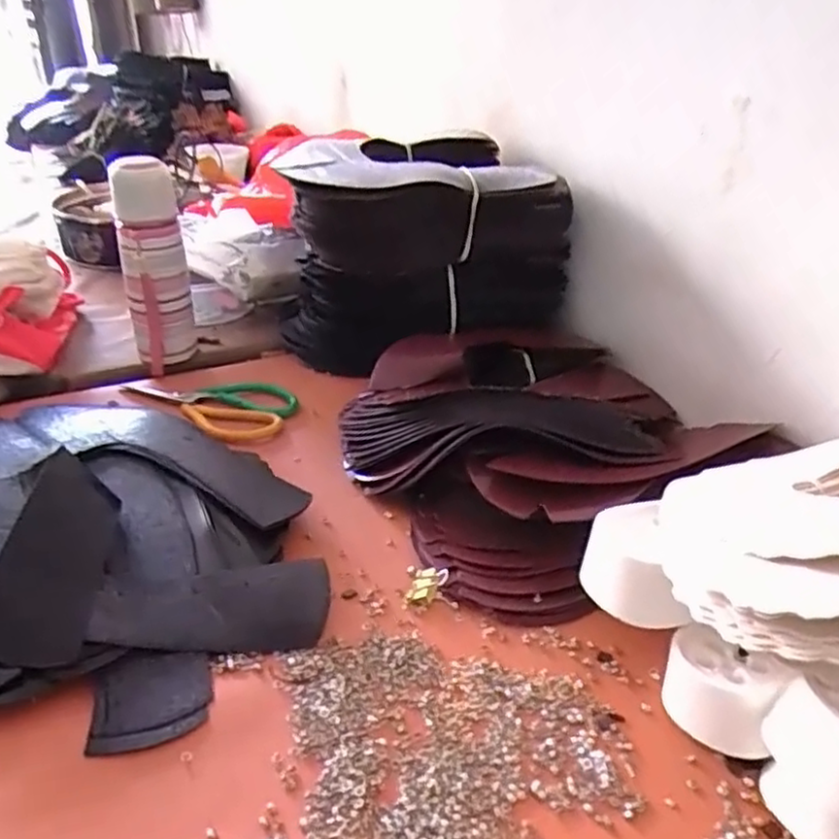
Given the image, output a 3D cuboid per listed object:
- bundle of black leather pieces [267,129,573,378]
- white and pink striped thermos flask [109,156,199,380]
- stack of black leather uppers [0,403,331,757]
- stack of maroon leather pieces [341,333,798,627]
[{"bbox_3d":[0.007,-0.190,0.796,0.285,0.203,0.173,-17,36,-27],"label":"bundle of black leather pieces"},{"bbox_3d":[-0.289,-0.166,0.762,0.065,0.218,0.072,-10,34,-18],"label":"white and pink striped thermos flask"},{"bbox_3d":[-0.236,0.089,0.524,0.306,0.061,0.322,-7,33,-13],"label":"stack of black leather uppers"},{"bbox_3d":[0.109,0.009,0.629,0.314,0.086,0.313,-16,36,-26],"label":"stack of maroon leather pieces"}]

